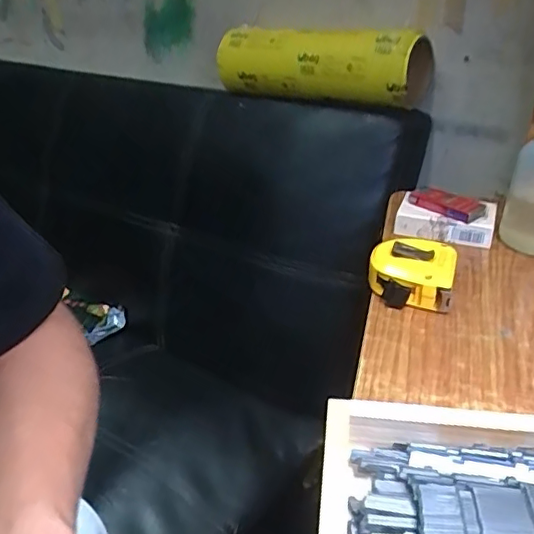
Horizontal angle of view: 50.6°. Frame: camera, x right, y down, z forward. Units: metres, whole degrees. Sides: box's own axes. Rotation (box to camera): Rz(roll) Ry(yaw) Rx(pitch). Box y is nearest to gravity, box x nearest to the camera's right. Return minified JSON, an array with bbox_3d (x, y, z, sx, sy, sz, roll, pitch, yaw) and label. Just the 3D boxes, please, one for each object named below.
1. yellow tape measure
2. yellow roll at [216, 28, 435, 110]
[{"bbox_3d":[0.117,0.002,0.457,0.065,0.029,0.066,7,32,16],"label":"yellow tape measure"},{"bbox_3d":[0.070,-0.300,0.822,0.327,0.098,0.108,14,34,26],"label":"yellow roll"}]

